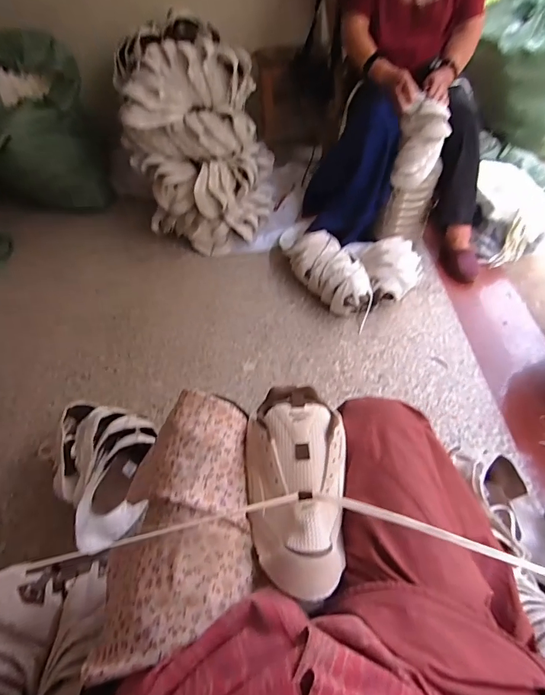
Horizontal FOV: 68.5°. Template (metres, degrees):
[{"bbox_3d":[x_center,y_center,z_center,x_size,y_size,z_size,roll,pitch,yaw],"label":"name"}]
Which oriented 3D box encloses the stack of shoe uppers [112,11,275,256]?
[{"bbox_3d":[-0.246,-0.692,1.352,0.428,0.570,0.383,12,51,16],"label":"stack of shoe uppers"}]

